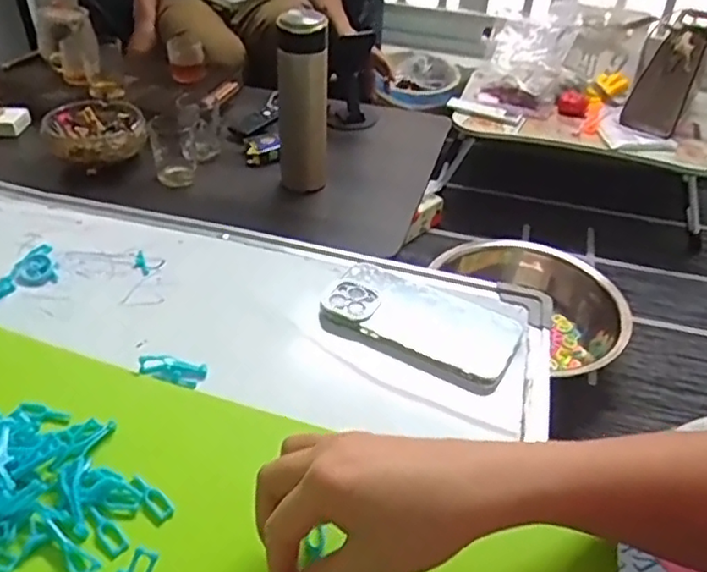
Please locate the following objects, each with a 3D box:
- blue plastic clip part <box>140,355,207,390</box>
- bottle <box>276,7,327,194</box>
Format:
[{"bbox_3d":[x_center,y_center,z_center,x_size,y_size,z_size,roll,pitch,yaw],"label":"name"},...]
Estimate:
[{"bbox_3d":[-0.137,0.063,0.487,0.050,0.016,0.018,7,39,5],"label":"blue plastic clip part"},{"bbox_3d":[-0.068,-0.242,0.850,0.058,0.214,0.055,-6,39,-11],"label":"bottle"}]

